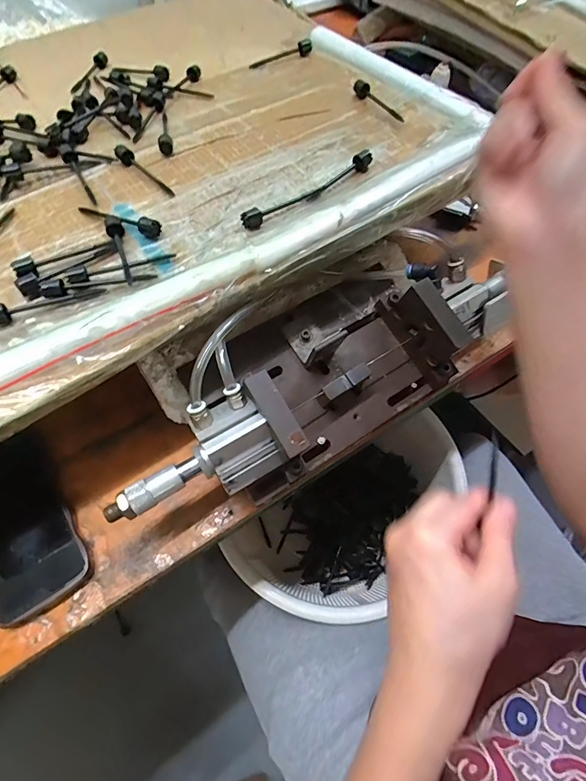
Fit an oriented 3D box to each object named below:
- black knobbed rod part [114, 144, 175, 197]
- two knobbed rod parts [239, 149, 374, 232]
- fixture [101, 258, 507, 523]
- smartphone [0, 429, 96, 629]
[{"bbox_3d":[-0.146,-0.218,0.397,0.089,0.016,0.013,39,67,22],"label":"black knobbed rod part"},{"bbox_3d":[0.016,-0.194,0.384,0.153,0.016,0.020,-36,65,-19],"label":"two knobbed rod parts"},{"bbox_3d":[0.007,-0.011,0.379,0.365,0.106,0.138,-30,63,-16],"label":"fixture"},{"bbox_3d":[-0.244,0.117,0.365,0.077,0.017,0.161,-32,63,-16],"label":"smartphone"}]

